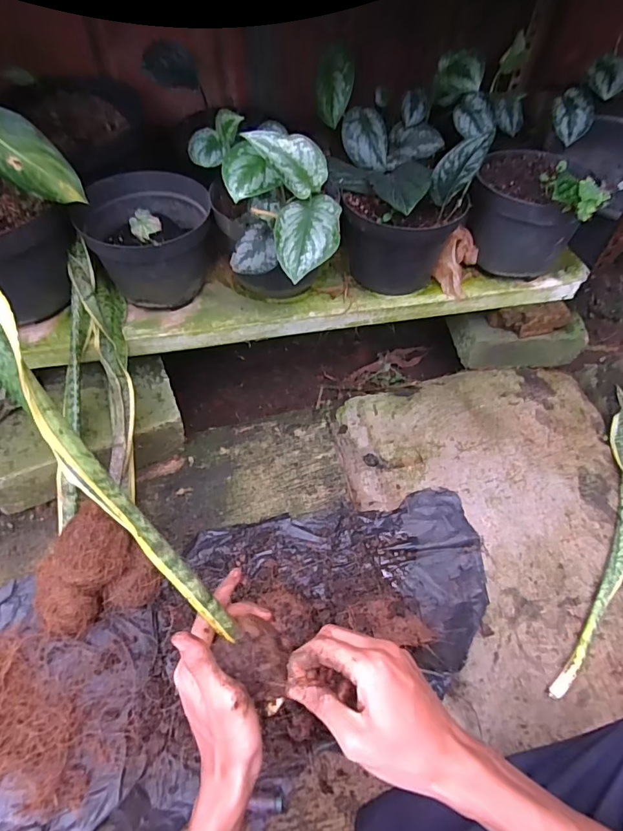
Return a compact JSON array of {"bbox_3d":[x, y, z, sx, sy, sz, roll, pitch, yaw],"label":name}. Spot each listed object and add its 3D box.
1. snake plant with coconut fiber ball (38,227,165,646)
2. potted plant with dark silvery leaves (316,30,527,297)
[{"bbox_3d":[-0.272,0.015,0.563,0.123,0.089,0.468,-5,74,-8],"label":"snake plant with coconut fiber ball"},{"bbox_3d":[0.142,-0.347,0.662,0.238,0.221,0.228,-22,60,-15],"label":"potted plant with dark silvery leaves"}]

